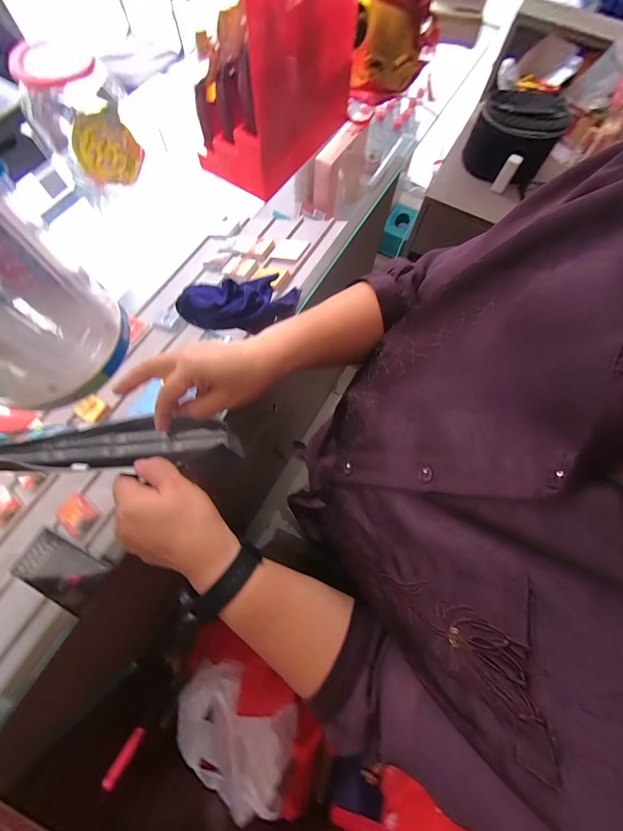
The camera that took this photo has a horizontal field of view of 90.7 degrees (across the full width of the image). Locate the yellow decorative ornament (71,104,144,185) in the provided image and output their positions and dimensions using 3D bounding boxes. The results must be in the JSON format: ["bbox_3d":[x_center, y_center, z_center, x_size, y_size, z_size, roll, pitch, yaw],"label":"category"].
[{"bbox_3d":[-0.307,-0.402,0.465,0.025,0.089,0.090,43,75,11],"label":"yellow decorative ornament"}]

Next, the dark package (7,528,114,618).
[{"bbox_3d":[-0.286,0.177,0.350,0.100,0.020,0.051,25,73,6],"label":"dark package"}]

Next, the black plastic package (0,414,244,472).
[{"bbox_3d":[-0.211,0.029,0.303,0.268,0.025,0.047,-5,72,-8],"label":"black plastic package"}]

